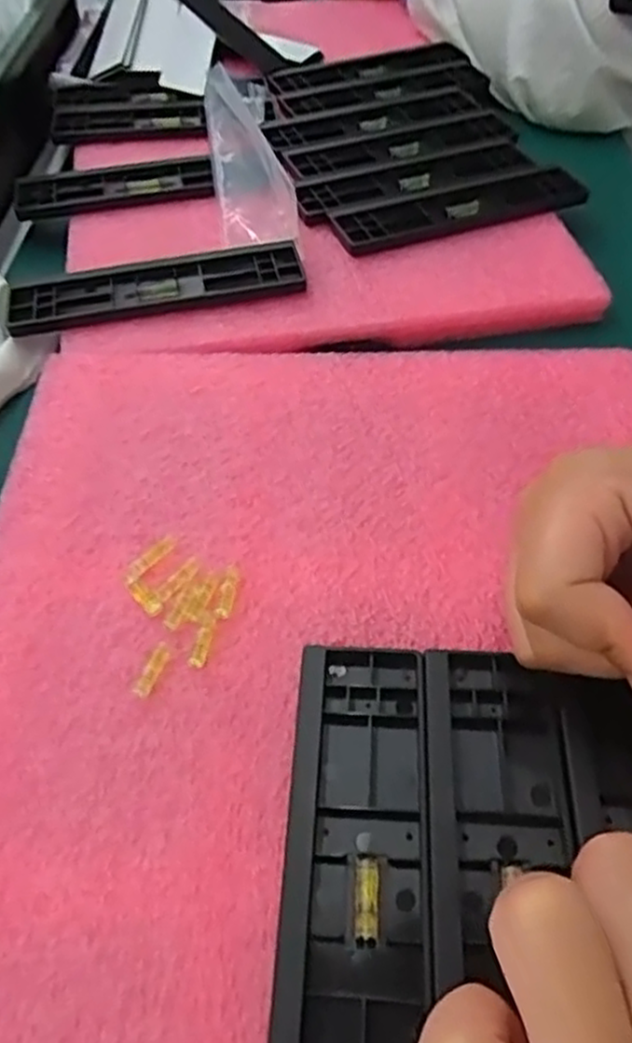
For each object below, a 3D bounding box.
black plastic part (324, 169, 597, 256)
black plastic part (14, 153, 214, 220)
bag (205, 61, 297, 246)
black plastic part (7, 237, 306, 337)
[{"bbox_3d":[0.091,-0.193,0.454,0.163,0.009,0.044,-16,53,-11],"label":"black plastic part"},{"bbox_3d":[-0.130,-0.217,0.477,0.124,0.010,0.043,-13,52,-9],"label":"black plastic part"},{"bbox_3d":[-0.046,-0.240,0.481,0.043,0.028,0.191,-8,52,-4],"label":"bag"},{"bbox_3d":[-0.087,-0.130,0.408,0.159,0.010,0.044,-11,52,-7],"label":"black plastic part"}]

